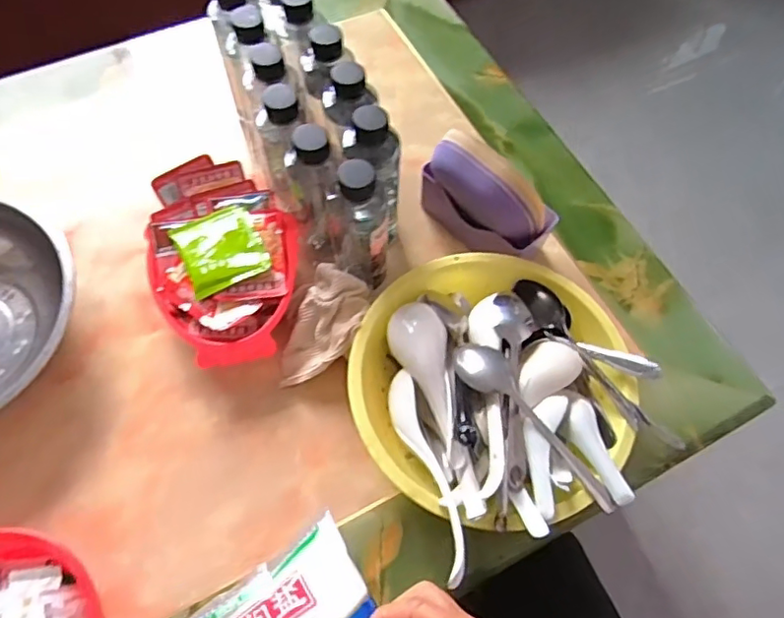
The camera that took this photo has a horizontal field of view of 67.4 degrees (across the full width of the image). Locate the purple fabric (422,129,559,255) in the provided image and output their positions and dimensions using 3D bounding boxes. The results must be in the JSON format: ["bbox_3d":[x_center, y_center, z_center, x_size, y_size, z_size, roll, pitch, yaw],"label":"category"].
[{"bbox_3d":[0.094,-0.110,0.610,0.140,0.129,0.054,32,68,14],"label":"purple fabric"}]

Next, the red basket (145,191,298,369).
[{"bbox_3d":[-0.165,-0.029,0.594,0.146,0.061,0.185,-10,64,-5],"label":"red basket"}]

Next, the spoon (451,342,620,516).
[{"bbox_3d":[0.122,0.093,0.500,0.041,0.018,0.179,-38,71,-18],"label":"spoon"}]

